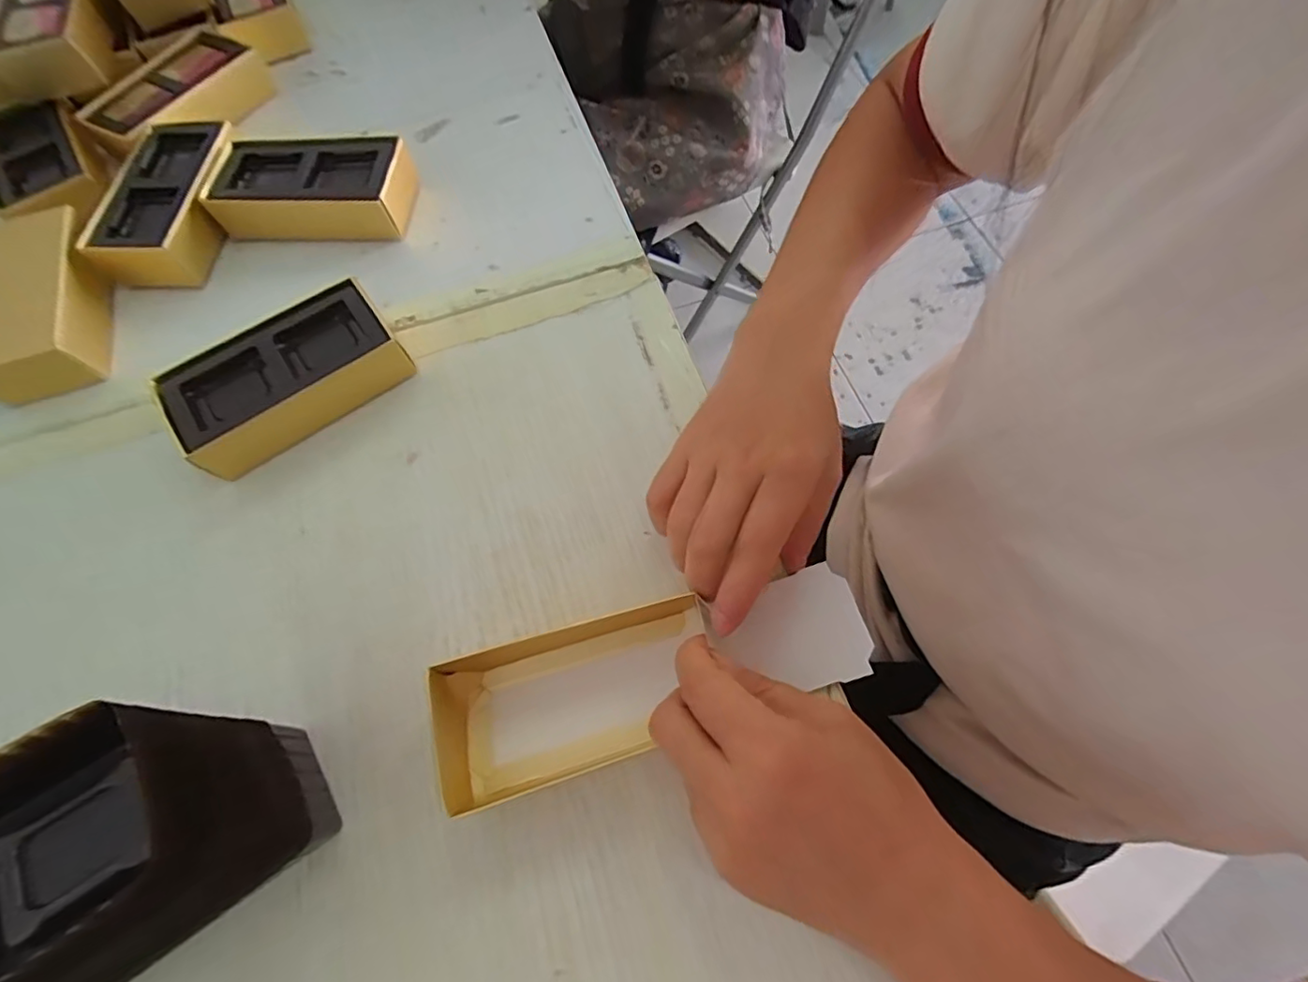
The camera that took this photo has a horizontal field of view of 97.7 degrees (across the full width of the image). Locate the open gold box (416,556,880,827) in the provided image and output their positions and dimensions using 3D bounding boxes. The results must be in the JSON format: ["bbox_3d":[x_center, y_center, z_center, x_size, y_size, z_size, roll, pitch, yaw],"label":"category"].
[{"bbox_3d":[0.000,0.075,0.244,0.188,0.028,0.060,-16,67,-5],"label":"open gold box"}]

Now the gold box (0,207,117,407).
[{"bbox_3d":[-0.363,-0.114,0.342,0.061,0.032,0.118,-22,67,-7],"label":"gold box"}]

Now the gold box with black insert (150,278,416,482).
[{"bbox_3d":[-0.196,-0.060,0.310,0.113,0.035,0.057,-33,69,-11],"label":"gold box with black insert"}]

